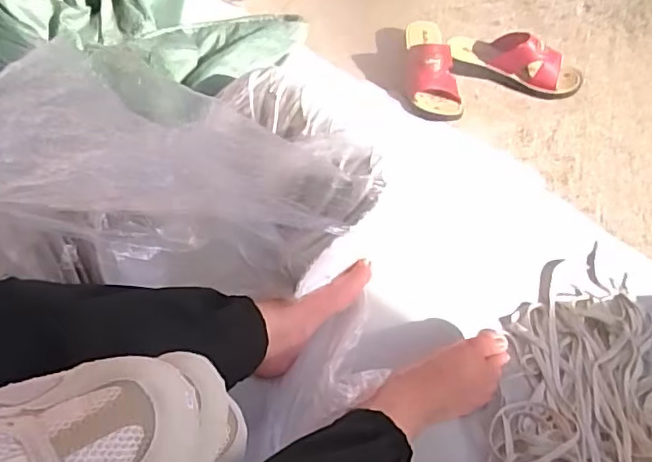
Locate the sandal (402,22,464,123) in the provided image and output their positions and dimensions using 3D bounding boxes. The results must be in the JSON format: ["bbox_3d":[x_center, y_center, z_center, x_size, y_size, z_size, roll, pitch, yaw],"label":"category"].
[{"bbox_3d":[0.183,-0.295,0.995,0.092,0.082,0.238,2,58,5],"label":"sandal"}]

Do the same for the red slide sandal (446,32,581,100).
[{"bbox_3d":[0.327,-0.297,0.986,0.233,0.077,0.088,18,60,15],"label":"red slide sandal"}]

